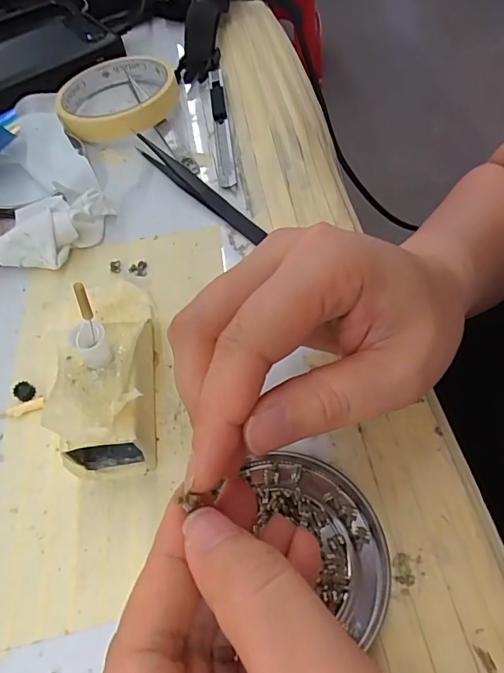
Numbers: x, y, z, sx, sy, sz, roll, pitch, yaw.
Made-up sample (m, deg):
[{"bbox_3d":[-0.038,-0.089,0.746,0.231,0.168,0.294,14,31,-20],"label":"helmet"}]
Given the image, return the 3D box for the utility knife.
[{"bbox_3d":[-0.022,-0.151,0.328,0.011,0.009,0.131,-7,57,0],"label":"utility knife"}]

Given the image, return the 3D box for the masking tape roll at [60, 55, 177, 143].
[{"bbox_3d":[-0.099,-0.175,0.341,0.086,0.021,0.084,-2,57,3],"label":"masking tape roll"}]

